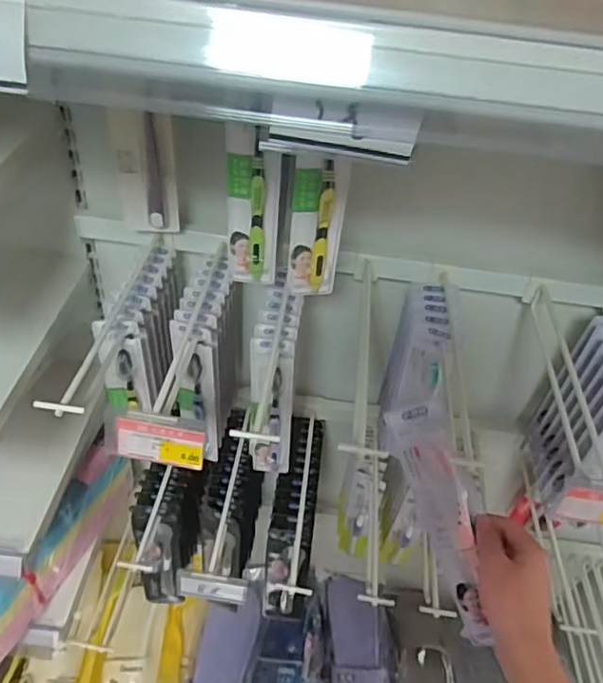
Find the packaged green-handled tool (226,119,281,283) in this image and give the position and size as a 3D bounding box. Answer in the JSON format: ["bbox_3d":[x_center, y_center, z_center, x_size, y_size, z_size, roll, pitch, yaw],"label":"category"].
[{"bbox_3d":[-0.042,-0.112,0.509,0.043,0.155,0.017,12,44,5],"label":"packaged green-handled tool"}]

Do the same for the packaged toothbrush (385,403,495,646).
[{"bbox_3d":[0.140,0.170,0.556,0.021,0.056,0.226,-18,90,-53],"label":"packaged toothbrush"}]

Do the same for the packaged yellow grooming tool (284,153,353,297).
[{"bbox_3d":[0.013,-0.095,0.510,0.044,0.135,0.018,6,44,-1],"label":"packaged yellow grooming tool"}]

